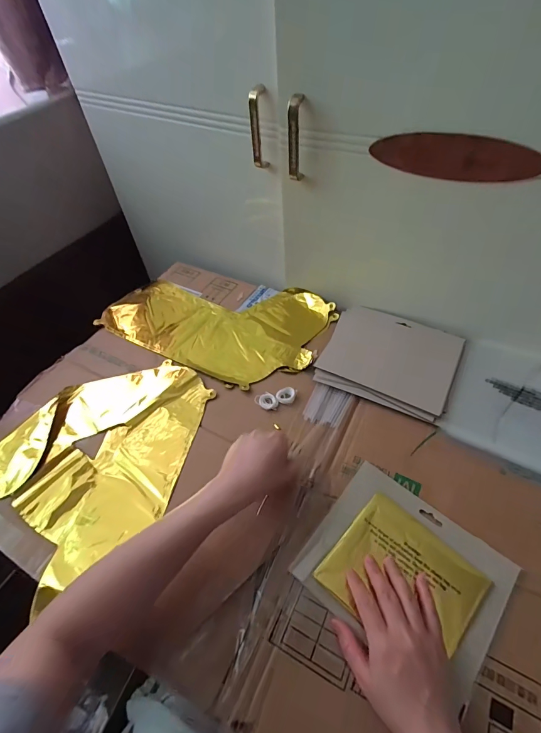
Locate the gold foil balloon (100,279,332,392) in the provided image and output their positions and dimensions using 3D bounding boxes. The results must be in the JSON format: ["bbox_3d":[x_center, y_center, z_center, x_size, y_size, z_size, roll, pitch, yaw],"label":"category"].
[{"bbox_3d":[-0.100,-0.090,0.664,0.390,0.025,0.239,21,54,19],"label":"gold foil balloon"}]

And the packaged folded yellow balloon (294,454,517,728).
[{"bbox_3d":[0.148,0.222,0.392,0.194,0.018,0.162,32,59,26],"label":"packaged folded yellow balloon"}]

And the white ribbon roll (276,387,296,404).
[{"bbox_3d":[0.024,0.044,0.541,0.029,0.007,0.023,-15,52,-8],"label":"white ribbon roll"}]

